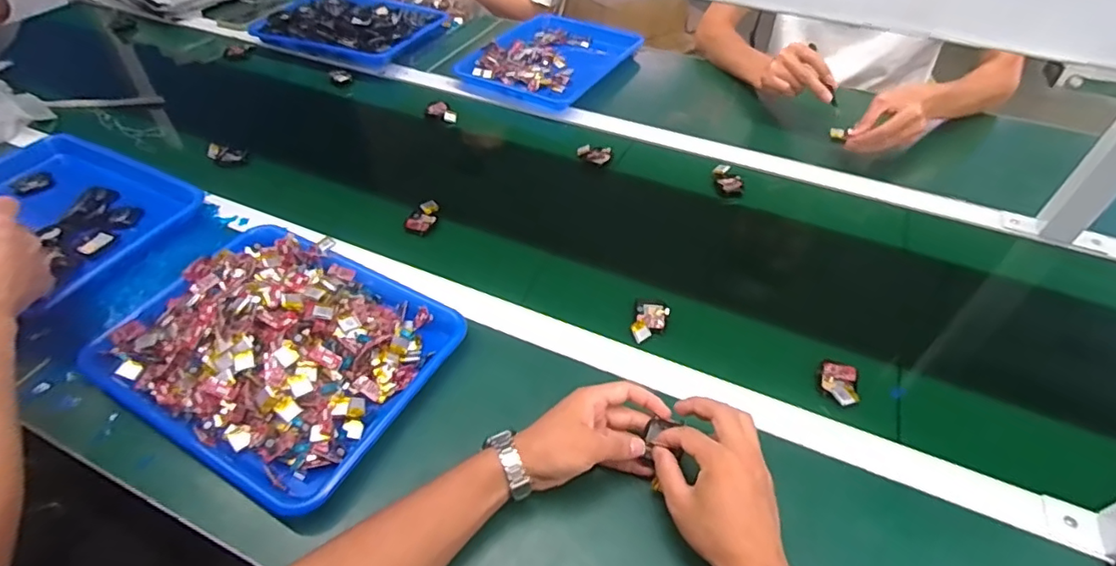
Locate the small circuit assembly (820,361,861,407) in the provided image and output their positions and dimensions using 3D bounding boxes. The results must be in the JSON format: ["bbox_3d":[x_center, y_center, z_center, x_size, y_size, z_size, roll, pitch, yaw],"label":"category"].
[{"bbox_3d":[0.294,0.105,0.579,0.037,0.009,0.048,10,48,8],"label":"small circuit assembly"}]

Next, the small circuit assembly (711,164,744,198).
[{"bbox_3d":[0.250,-0.152,0.824,0.033,0.018,0.055,-11,48,-11],"label":"small circuit assembly"}]

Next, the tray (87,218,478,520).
[{"bbox_3d":[-0.293,0.061,0.584,0.333,0.056,0.249,23,51,19],"label":"tray"}]

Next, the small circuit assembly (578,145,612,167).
[{"bbox_3d":[0.056,-0.200,0.863,0.051,0.019,0.030,20,50,17],"label":"small circuit assembly"}]

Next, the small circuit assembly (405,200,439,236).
[{"bbox_3d":[-0.184,-0.089,0.762,0.036,0.023,0.053,8,48,7],"label":"small circuit assembly"}]

